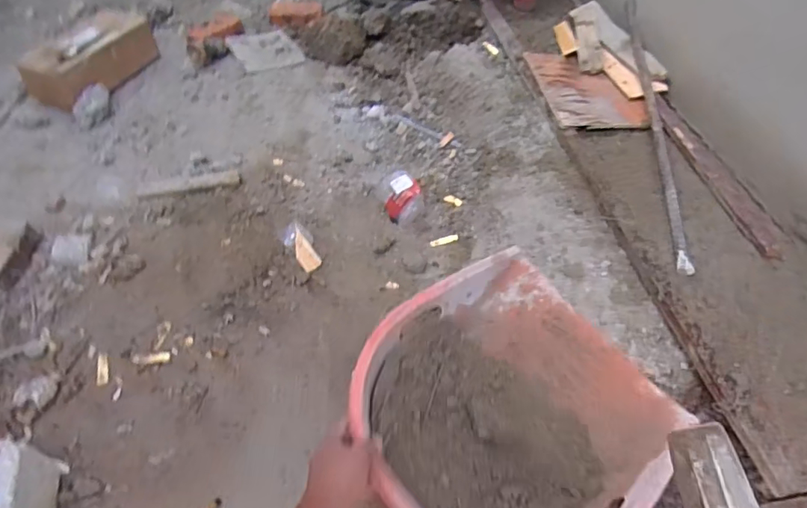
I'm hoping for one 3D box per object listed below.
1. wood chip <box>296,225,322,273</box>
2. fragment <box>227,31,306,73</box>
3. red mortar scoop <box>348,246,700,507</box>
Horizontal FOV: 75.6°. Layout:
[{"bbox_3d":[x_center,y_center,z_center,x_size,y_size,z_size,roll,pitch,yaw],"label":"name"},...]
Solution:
[{"bbox_3d":[-0.197,-0.007,1.017,0.040,0.004,0.109,-26,53,-23],"label":"wood chip"},{"bbox_3d":[-0.397,-0.589,1.490,0.173,0.014,0.192,-26,53,-23],"label":"fragment"},{"bbox_3d":[0.155,0.229,0.751,0.419,0.132,0.398,-26,56,-22],"label":"red mortar scoop"}]

